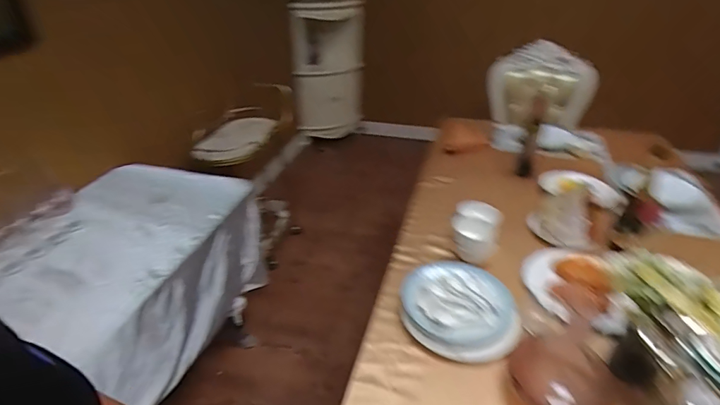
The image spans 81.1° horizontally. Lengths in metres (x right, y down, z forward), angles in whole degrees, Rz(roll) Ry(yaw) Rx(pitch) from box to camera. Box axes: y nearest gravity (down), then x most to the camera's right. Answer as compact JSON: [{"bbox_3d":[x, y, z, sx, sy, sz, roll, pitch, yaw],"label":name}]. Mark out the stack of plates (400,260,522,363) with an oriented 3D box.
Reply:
[{"bbox_3d":[0.241,0.247,1.029,0.276,0.063,0.288,7,33,13],"label":"stack of plates"}]

